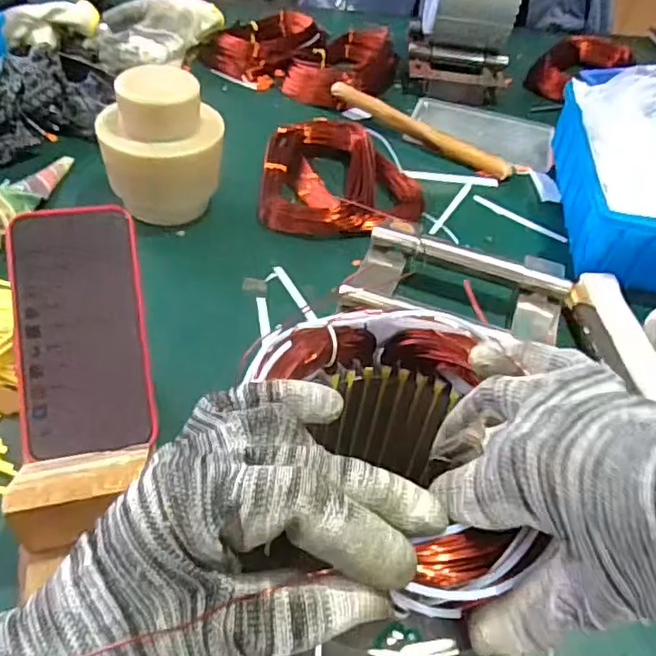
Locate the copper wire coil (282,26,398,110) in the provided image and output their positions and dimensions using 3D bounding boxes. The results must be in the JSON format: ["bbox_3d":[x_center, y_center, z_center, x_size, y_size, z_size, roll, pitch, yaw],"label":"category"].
[{"bbox_3d":[0.025,-0.358,0.873,0.099,0.048,0.177,34,50,24],"label":"copper wire coil"}]

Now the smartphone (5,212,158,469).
[{"bbox_3d":[-0.162,0.001,0.417,0.079,0.015,0.159,-5,88,-24],"label":"smartphone"}]

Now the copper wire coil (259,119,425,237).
[{"bbox_3d":[0.017,-0.158,0.666,0.169,0.044,0.147,5,44,-3],"label":"copper wire coil"}]

